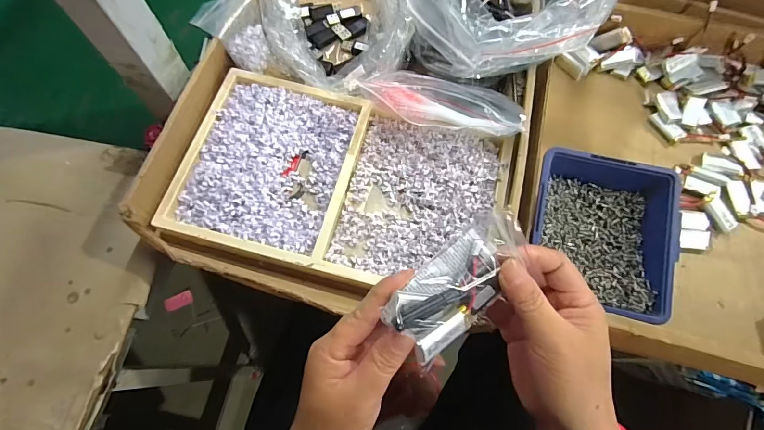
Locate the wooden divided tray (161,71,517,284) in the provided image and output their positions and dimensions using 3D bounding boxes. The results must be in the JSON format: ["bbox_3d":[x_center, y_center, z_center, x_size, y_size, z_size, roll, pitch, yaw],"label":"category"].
[{"bbox_3d":[-0.040,-0.035,0.394,0.313,0.027,0.189,14,69,6],"label":"wooden divided tray"}]

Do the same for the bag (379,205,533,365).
[{"bbox_3d":[0.050,0.041,0.238,0.100,0.033,0.044,-40,73,-14],"label":"bag"}]

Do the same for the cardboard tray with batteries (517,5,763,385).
[{"bbox_3d":[0.326,-0.043,0.391,0.332,0.065,0.372,15,69,6],"label":"cardboard tray with batteries"}]

